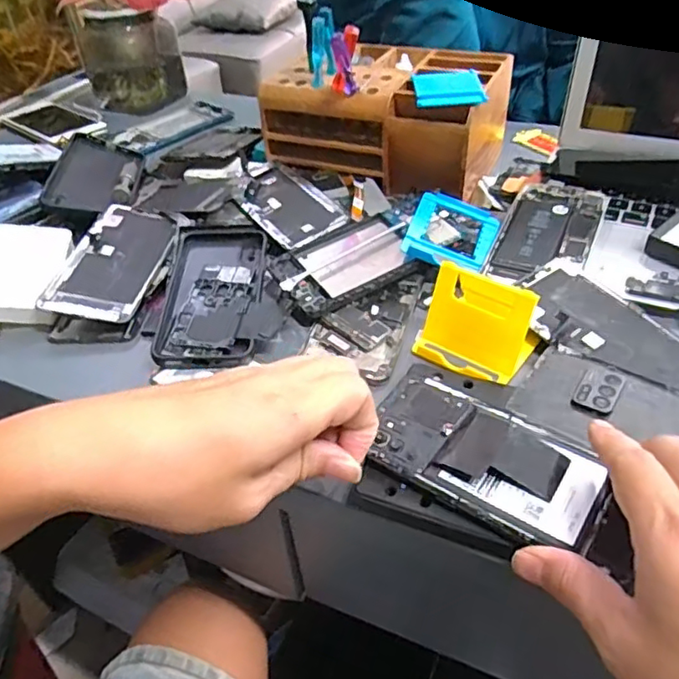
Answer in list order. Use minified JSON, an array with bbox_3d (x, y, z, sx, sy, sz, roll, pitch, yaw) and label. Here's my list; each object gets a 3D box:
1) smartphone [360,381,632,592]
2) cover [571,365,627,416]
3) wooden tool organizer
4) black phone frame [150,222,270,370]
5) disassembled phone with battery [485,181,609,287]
[{"bbox_3d":[0.086,0.069,0.328,0.150,0.008,0.071,28,51,32],"label":"smartphone"},{"bbox_3d":[0.161,0.030,0.371,0.025,0.005,0.039,21,48,27],"label":"cover"},{"bbox_3d":[0.049,-0.228,0.603,0.212,0.088,0.141,16,46,23],"label":"wooden tool organizer"},{"bbox_3d":[-0.099,-0.041,0.478,0.076,0.014,0.168,-5,41,1],"label":"black phone frame"},{"bbox_3d":[0.176,-0.091,0.504,0.072,0.009,0.152,15,45,22],"label":"disassembled phone with battery"}]

